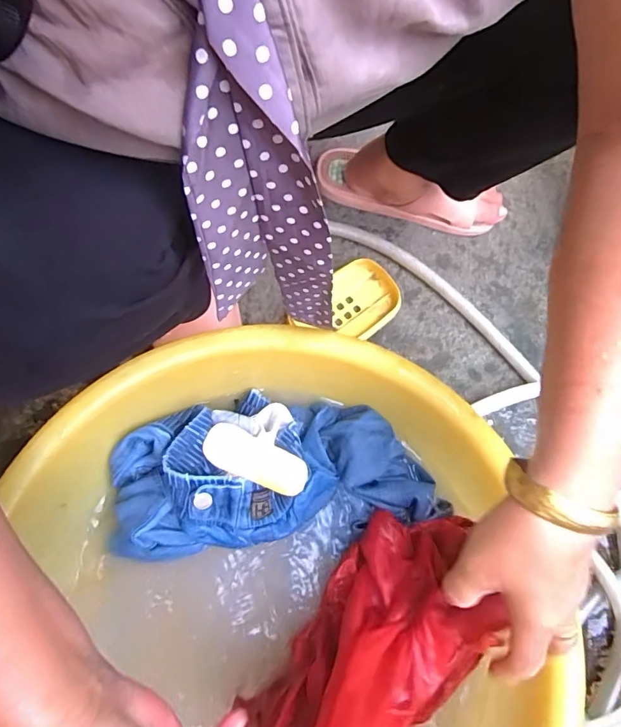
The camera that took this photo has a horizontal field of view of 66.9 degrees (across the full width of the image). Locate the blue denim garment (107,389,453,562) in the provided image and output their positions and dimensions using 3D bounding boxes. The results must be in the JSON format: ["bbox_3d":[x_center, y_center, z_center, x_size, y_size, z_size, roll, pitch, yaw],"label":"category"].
[{"bbox_3d":[-0.039,0.098,0.448,0.300,0.059,0.133,-8,72,-3],"label":"blue denim garment"}]

